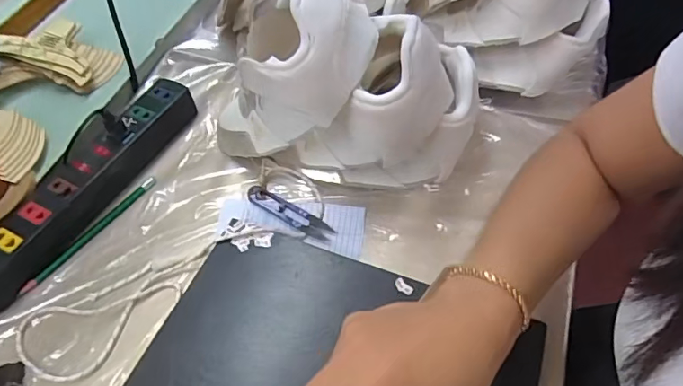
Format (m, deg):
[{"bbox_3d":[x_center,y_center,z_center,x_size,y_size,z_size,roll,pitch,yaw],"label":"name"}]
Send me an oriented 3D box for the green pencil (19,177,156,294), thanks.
[{"bbox_3d":[-0.259,0.041,0.526,0.012,0.006,0.167,31,61,25],"label":"green pencil"}]

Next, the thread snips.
[{"bbox_3d":[-0.053,0.020,0.514,0.098,0.010,0.020,26,59,22],"label":"thread snips"}]

